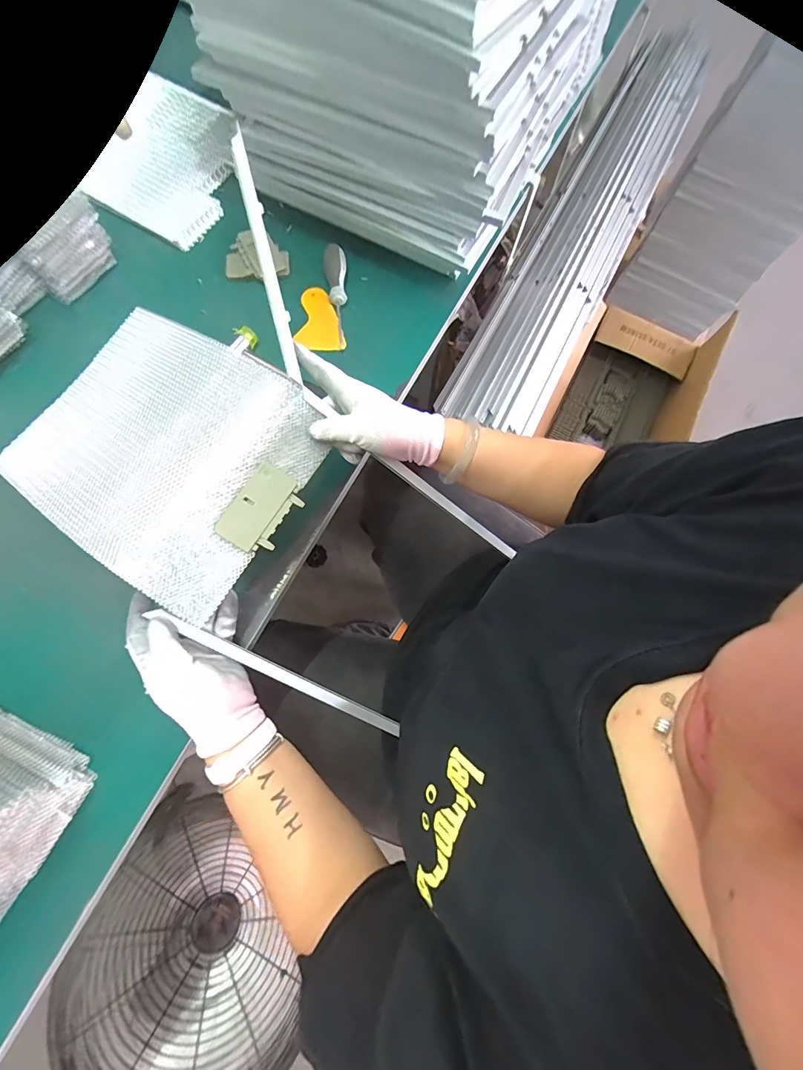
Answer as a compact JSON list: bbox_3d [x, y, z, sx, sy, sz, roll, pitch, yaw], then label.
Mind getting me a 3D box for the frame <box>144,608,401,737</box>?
[{"bbox_3d":[-0.115,0.150,0.430,0.275,0.010,0.015,34,75,-17],"label":"frame"}]

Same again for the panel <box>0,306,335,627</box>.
[{"bbox_3d":[-0.251,-0.096,0.432,0.303,0.045,0.246,33,76,7],"label":"panel"}]

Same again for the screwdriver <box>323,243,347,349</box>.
[{"bbox_3d":[-0.083,-0.324,0.558,0.028,0.035,0.145,-8,75,-4],"label":"screwdriver"}]

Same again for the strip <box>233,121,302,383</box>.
[{"bbox_3d":[-0.136,-0.274,0.412,0.017,0.013,0.238,-14,93,-6],"label":"strip"}]

